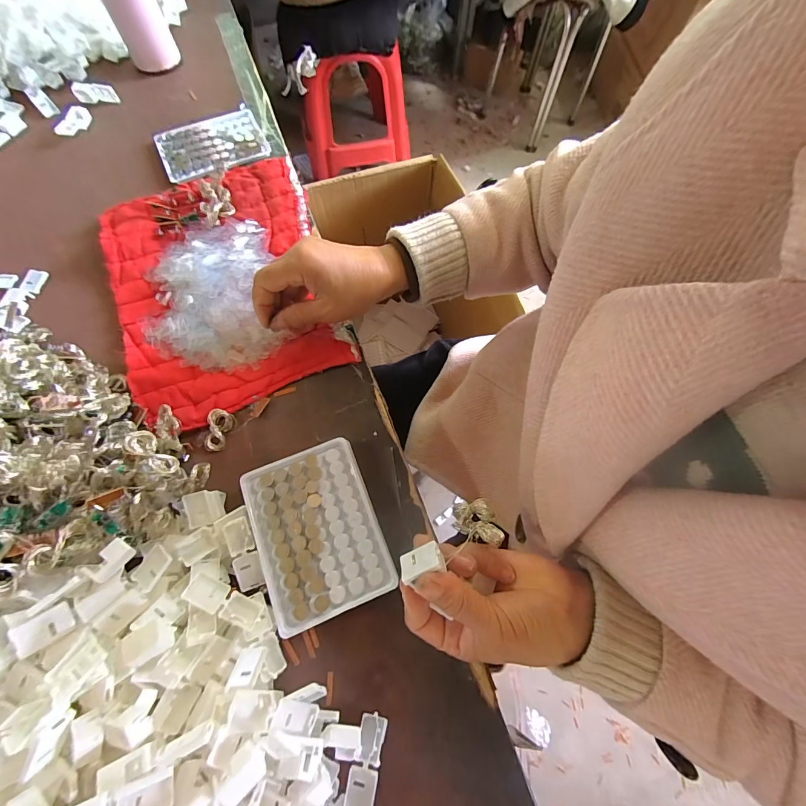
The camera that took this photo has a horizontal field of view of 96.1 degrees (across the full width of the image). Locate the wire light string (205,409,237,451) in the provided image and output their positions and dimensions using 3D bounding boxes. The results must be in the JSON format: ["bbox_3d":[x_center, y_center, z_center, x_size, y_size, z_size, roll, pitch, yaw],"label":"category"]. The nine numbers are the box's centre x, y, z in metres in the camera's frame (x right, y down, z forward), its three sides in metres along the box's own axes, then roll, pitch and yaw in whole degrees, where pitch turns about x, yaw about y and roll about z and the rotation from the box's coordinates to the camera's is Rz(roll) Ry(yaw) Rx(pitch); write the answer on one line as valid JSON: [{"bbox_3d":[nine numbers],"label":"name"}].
[{"bbox_3d":[-0.173,0.024,0.336,0.024,0.009,0.038,12,70,3],"label":"wire light string"}]

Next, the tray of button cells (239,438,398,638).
[{"bbox_3d":[-0.072,0.105,0.303,0.095,0.026,0.128,-20,71,-9],"label":"tray of button cells"}]

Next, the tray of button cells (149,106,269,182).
[{"bbox_3d":[-0.248,-0.337,0.470,0.130,0.007,0.097,-23,72,-10],"label":"tray of button cells"}]

